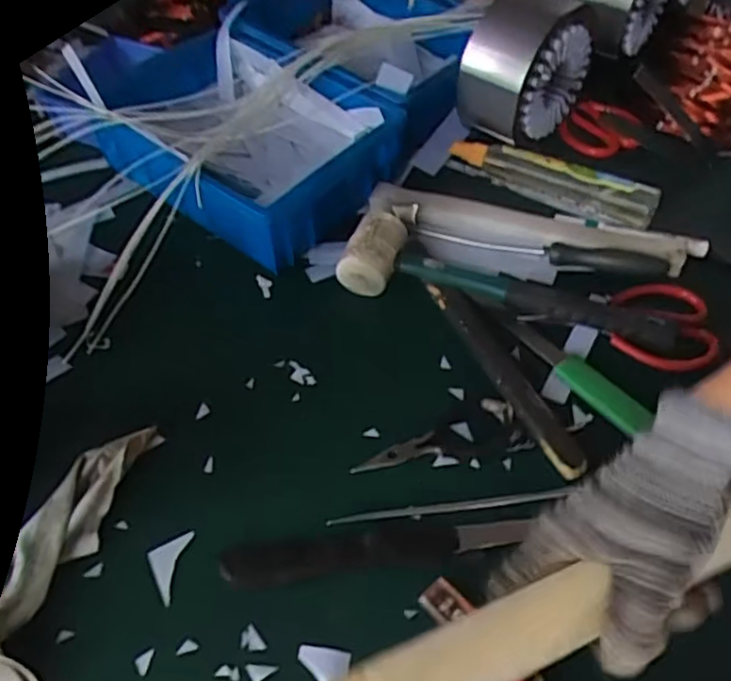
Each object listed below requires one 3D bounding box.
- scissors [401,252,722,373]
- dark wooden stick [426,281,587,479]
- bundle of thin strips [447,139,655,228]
[{"bbox_3d":[0.171,-0.048,0.601,0.264,0.021,0.089,20,54,16],"label":"scissors"},{"bbox_3d":[0.113,0.024,0.549,0.030,0.014,0.204,-20,53,-15],"label":"dark wooden stick"},{"bbox_3d":[0.191,-0.169,0.691,0.210,0.037,0.045,27,56,21],"label":"bundle of thin strips"}]

